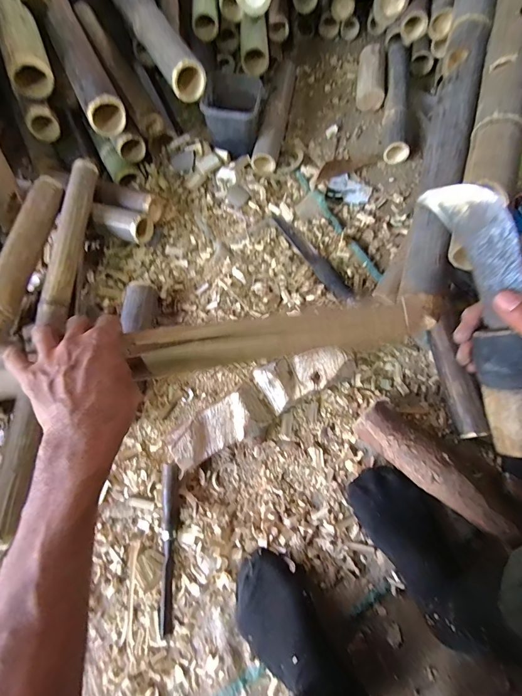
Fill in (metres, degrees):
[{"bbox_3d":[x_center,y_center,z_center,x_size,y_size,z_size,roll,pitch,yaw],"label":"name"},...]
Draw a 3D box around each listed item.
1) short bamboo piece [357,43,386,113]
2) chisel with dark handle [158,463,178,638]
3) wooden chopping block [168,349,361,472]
[{"bbox_3d":[0.253,-0.624,0.821,0.061,0.059,0.155,2,72,2],"label":"short bamboo piece"},{"bbox_3d":[-0.142,0.301,0.540,0.026,0.022,0.232,-3,72,1],"label":"chisel with dark handle"},{"bbox_3d":[0.003,0.091,0.587,0.320,0.058,0.091,-34,74,-9],"label":"wooden chopping block"}]

